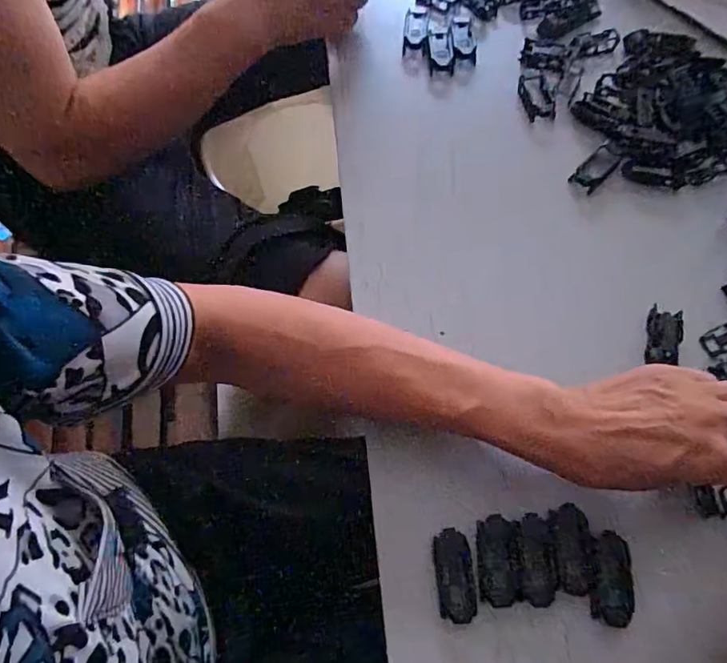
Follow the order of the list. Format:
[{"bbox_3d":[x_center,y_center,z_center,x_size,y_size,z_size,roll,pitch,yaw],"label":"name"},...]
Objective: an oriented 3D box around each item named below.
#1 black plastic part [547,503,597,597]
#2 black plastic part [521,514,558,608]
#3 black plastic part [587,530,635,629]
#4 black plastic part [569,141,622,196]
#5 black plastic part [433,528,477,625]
[{"bbox_3d":[0.129,0.133,0.311,0.026,0.004,0.050,-3,68,1],"label":"black plastic part"},{"bbox_3d":[0.106,0.139,0.310,0.021,0.004,0.050,4,68,3],"label":"black plastic part"},{"bbox_3d":[0.149,0.147,0.304,0.026,0.004,0.050,10,69,6],"label":"black plastic part"},{"bbox_3d":[0.192,-0.135,0.419,0.022,0.004,0.050,41,75,16],"label":"black plastic part"},{"bbox_3d":[0.056,0.148,0.309,0.022,0.006,0.050,-4,68,0],"label":"black plastic part"}]

